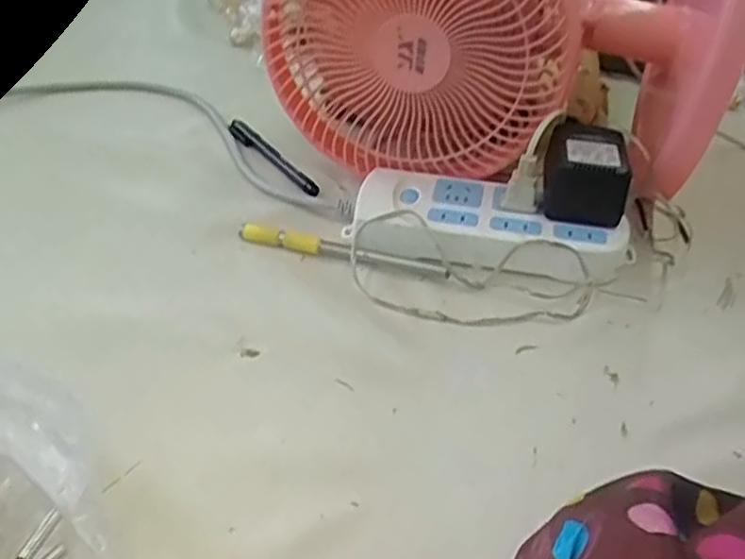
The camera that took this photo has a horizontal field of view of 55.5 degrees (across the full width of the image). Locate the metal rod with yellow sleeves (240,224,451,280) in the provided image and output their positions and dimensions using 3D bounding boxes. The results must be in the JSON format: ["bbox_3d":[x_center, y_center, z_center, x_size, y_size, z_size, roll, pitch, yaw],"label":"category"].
[{"bbox_3d":[-0.021,-0.019,0.480,0.147,0.014,0.014,13,40,10],"label":"metal rod with yellow sleeves"}]

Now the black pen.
[{"bbox_3d":[-0.084,-0.102,0.585,0.017,0.011,0.142,-23,47,-30],"label":"black pen"}]

